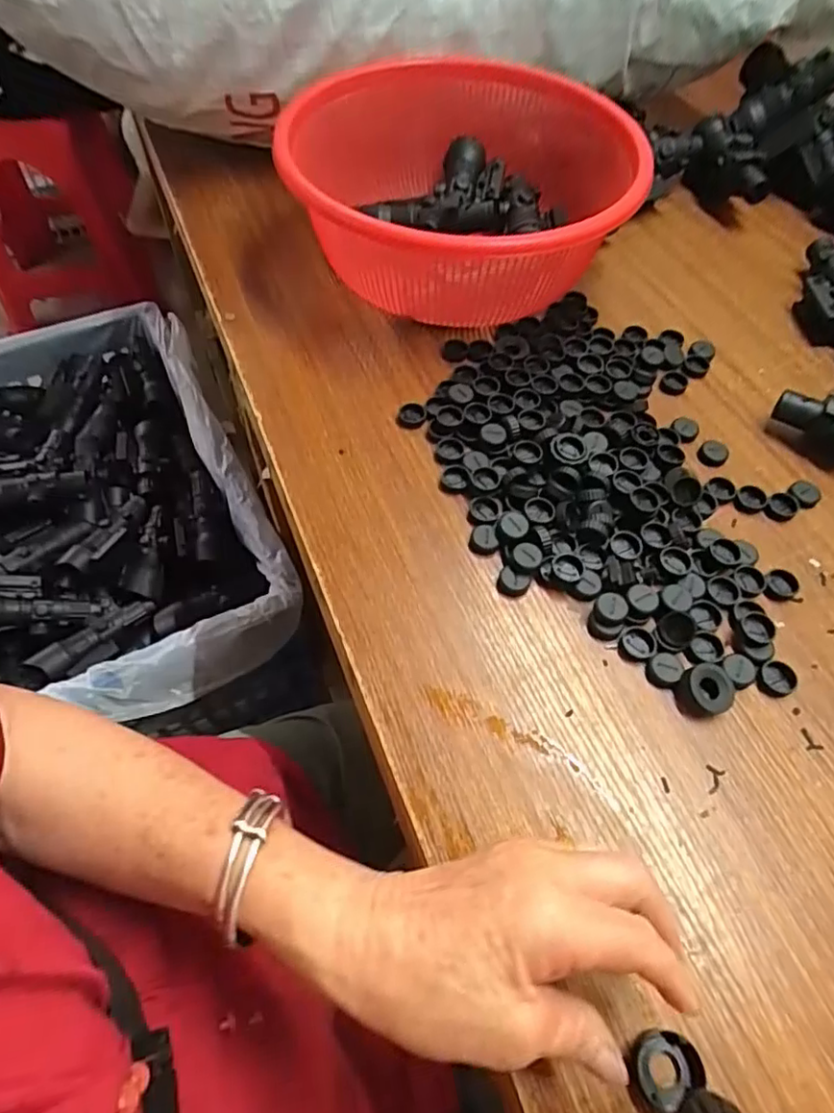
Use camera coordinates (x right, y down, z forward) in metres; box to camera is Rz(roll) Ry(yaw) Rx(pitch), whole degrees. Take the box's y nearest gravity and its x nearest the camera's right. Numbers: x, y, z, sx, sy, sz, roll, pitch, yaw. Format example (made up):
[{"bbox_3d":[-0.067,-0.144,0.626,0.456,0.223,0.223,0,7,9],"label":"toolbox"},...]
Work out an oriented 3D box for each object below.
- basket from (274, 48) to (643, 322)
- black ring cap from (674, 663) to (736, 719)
[{"bbox_3d":[0.023,-0.347,0.578,0.299,0.106,0.306,0,58,-3],"label":"basket"},{"bbox_3d":[0.176,0.081,0.375,0.031,0.015,0.028,-8,59,-8],"label":"black ring cap"}]

